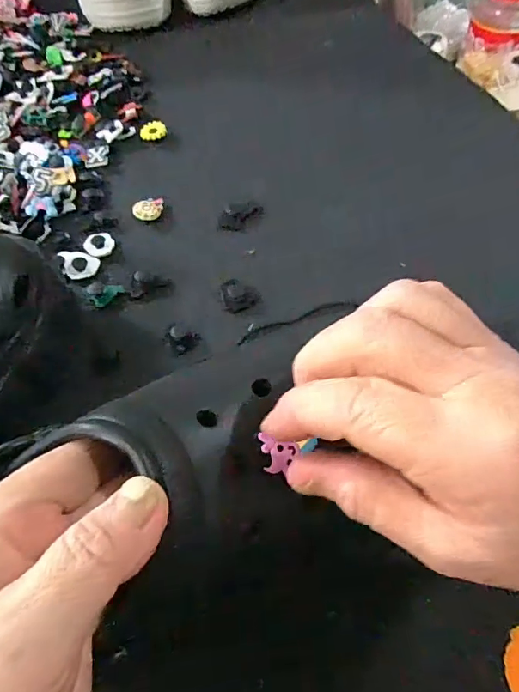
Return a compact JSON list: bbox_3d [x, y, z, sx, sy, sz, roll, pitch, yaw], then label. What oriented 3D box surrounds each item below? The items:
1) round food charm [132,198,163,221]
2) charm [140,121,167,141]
[{"bbox_3d":[-0.092,-0.114,0.401,0.021,0.009,0.023,1,58,6],"label":"round food charm"},{"bbox_3d":[-0.101,-0.206,0.461,0.025,0.010,0.017,-17,58,-5],"label":"charm"}]

